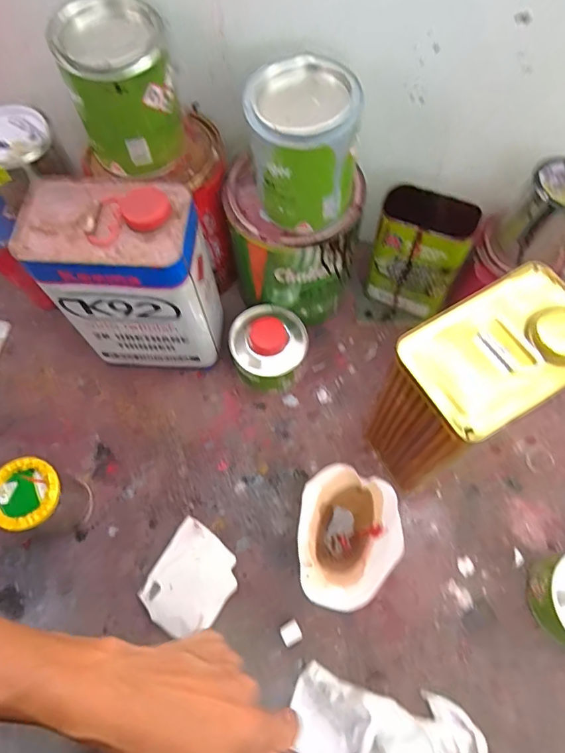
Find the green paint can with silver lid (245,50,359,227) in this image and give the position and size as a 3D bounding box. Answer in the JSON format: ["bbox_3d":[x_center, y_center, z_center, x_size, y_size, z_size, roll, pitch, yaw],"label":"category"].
[{"bbox_3d":[0.017,-0.231,0.491,0.098,0.132,0.094,-1,66,2],"label":"green paint can with silver lid"}]

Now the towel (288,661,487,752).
[{"bbox_3d":[0.103,0.375,0.478,0.193,0.046,0.133,26,70,8],"label":"towel"}]

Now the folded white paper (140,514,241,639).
[{"bbox_3d":[-0.107,0.238,0.566,0.093,0.005,0.108,30,68,18],"label":"folded white paper"}]

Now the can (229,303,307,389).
[{"bbox_3d":[-0.020,-0.040,0.659,0.097,0.074,0.107,-20,67,-6],"label":"can"}]

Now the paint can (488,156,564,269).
[{"bbox_3d":[0.295,-0.184,0.547,0.079,0.089,0.089,40,73,18],"label":"paint can"}]

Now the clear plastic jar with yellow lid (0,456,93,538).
[{"bbox_3d":[-0.278,0.144,0.566,0.076,0.103,0.075,-1,66,2],"label":"clear plastic jar with yellow lid"}]

